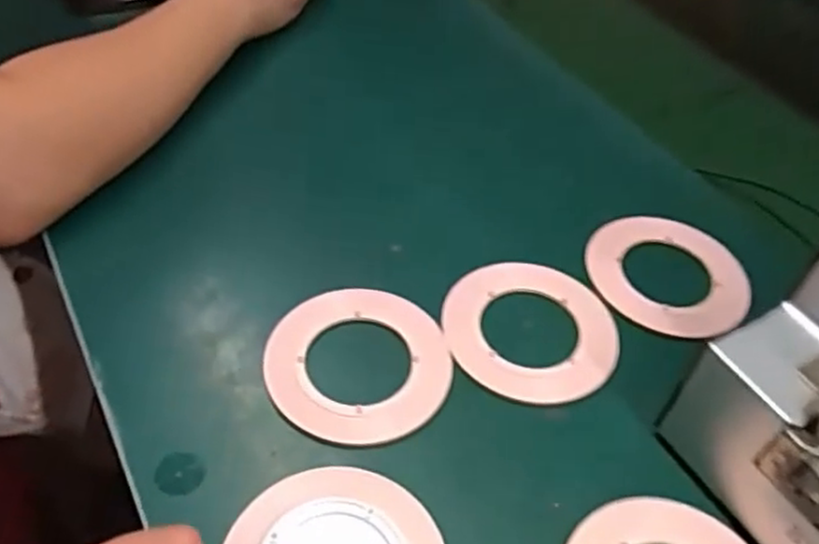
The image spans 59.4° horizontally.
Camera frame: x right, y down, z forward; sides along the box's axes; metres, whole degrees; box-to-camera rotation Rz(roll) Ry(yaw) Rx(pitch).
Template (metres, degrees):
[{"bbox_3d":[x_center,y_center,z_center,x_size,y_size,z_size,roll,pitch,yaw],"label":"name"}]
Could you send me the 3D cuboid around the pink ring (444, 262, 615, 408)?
[{"bbox_3d":[0.072,0.032,0.427,0.102,0.005,0.100,3,46,-3],"label":"pink ring"}]

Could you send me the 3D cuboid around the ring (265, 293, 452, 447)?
[{"bbox_3d":[-0.027,0.048,0.400,0.099,0.008,0.101,3,46,-3],"label":"ring"}]

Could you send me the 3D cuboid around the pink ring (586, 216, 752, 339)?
[{"bbox_3d":[0.168,-0.001,0.467,0.098,0.008,0.103,3,46,-3],"label":"pink ring"}]

